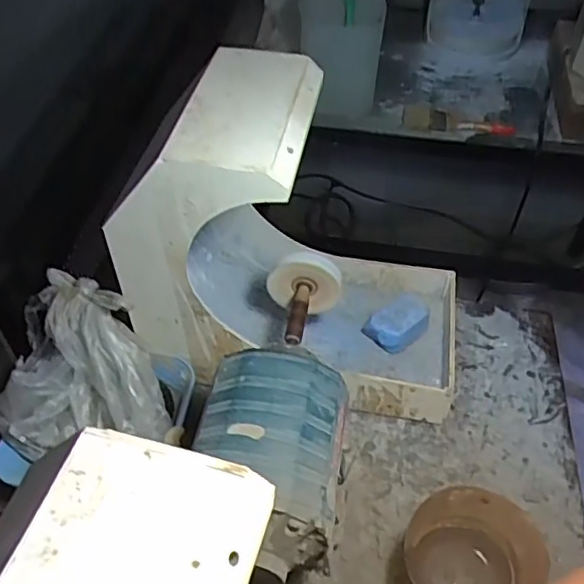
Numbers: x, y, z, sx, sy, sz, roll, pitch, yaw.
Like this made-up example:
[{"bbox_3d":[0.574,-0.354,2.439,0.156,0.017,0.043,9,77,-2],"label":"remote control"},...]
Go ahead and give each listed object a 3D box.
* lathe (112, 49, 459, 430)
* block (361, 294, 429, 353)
[{"bbox_3d":[0.022,-0.051,0.667,0.347,0.345,0.205,12,49,9],"label":"lathe"},{"bbox_3d":[0.133,0.038,0.779,0.068,0.044,0.062,-35,58,-28],"label":"block"}]

